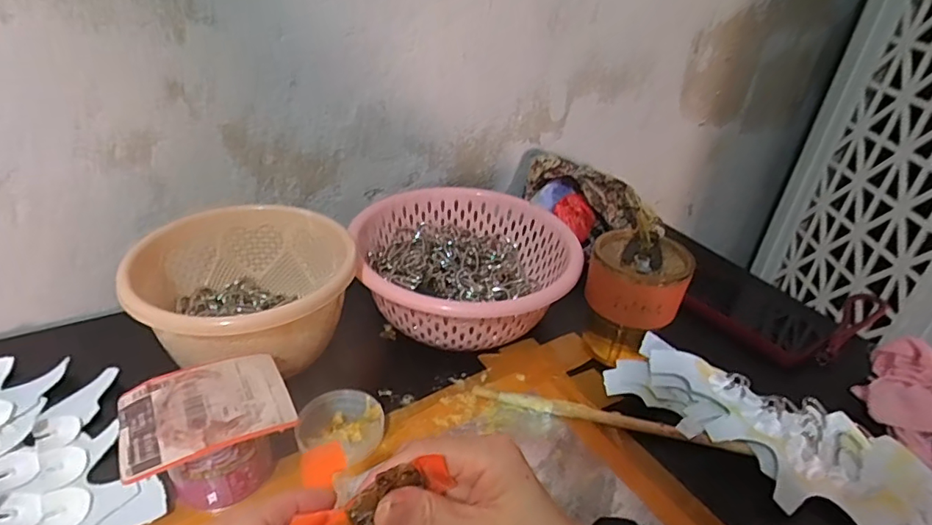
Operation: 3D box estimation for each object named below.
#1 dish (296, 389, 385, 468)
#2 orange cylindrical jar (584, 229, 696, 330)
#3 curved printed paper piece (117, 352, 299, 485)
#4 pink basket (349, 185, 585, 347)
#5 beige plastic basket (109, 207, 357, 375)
[{"bbox_3d":[-0.096,0.124,0.408,0.061,0.017,0.056,5,33,-3],"label":"dish"},{"bbox_3d":[0.153,0.013,0.473,0.084,0.058,0.076,13,33,12],"label":"orange cylindrical jar"},{"bbox_3d":[-0.166,0.091,0.338,0.096,0.006,0.075,-14,37,-27],"label":"curved printed paper piece"},{"bbox_3d":[-0.005,0.007,0.543,0.207,0.087,0.198,5,33,-3],"label":"pink basket"},{"bbox_3d":[-0.182,0.028,0.455,0.167,0.089,0.155,0,34,-10],"label":"beige plastic basket"}]

